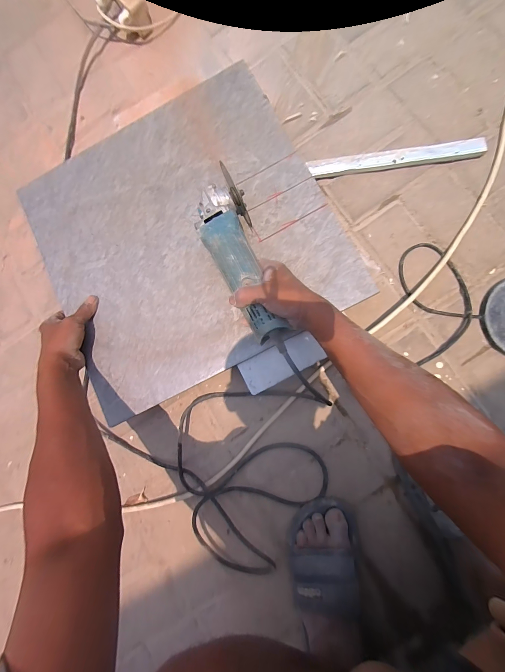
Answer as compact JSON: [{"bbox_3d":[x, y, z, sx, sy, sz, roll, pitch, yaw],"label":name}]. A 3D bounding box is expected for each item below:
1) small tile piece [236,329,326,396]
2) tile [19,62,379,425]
[{"bbox_3d":[0.047,0.043,0.456,0.133,0.015,0.056,-27,84,4],"label":"small tile piece"},{"bbox_3d":[-0.120,-0.168,0.482,0.484,0.015,0.472,-28,84,4],"label":"tile"}]

